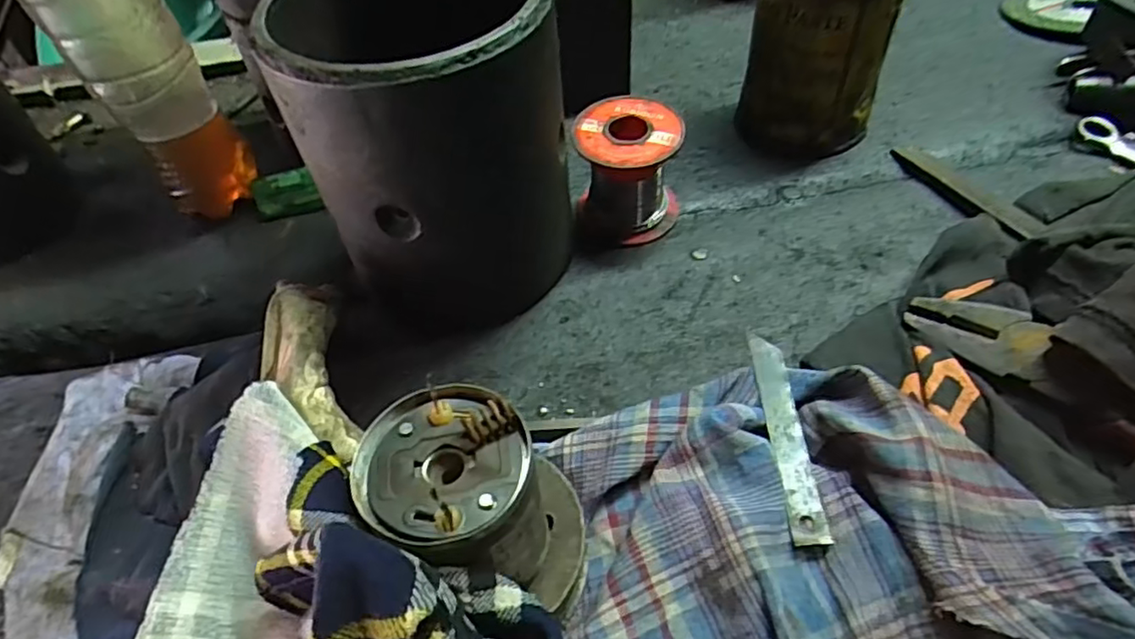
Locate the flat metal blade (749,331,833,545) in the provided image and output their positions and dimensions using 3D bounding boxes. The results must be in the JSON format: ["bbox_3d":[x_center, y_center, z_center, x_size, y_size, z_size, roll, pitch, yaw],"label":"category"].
[{"bbox_3d":[0.083,0.042,0.242,0.012,0.004,0.086,-13,50,15],"label":"flat metal blade"}]

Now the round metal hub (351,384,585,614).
[{"bbox_3d":[-0.027,0.061,0.204,0.062,0.067,0.054,-9,48,-2],"label":"round metal hub"}]

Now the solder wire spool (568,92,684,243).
[{"bbox_3d":[0.031,-0.073,0.324,0.051,0.057,0.049,-3,48,3],"label":"solder wire spool"}]

